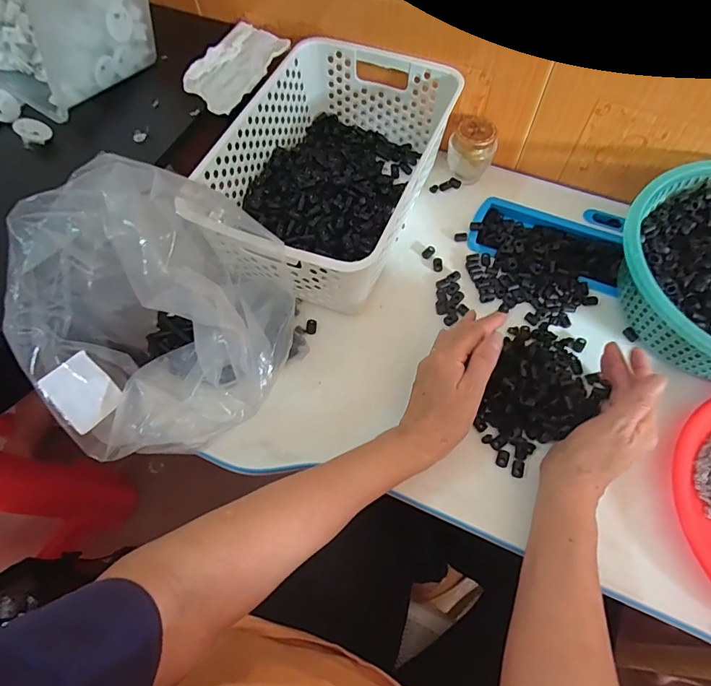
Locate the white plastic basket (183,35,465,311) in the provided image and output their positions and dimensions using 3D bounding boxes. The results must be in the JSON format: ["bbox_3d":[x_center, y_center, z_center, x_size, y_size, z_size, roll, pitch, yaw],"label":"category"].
[{"bbox_3d":[-0.025,-0.203,0.531,0.209,0.111,0.318,19,65,10],"label":"white plastic basket"}]

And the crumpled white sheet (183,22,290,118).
[{"bbox_3d":[-0.140,-0.322,0.524,0.081,0.009,0.146,23,66,12],"label":"crumpled white sheet"}]

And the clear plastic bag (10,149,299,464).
[{"bbox_3d":[-0.163,-0.019,0.369,0.215,0.185,0.171,-8,63,-3],"label":"clear plastic bag"}]

